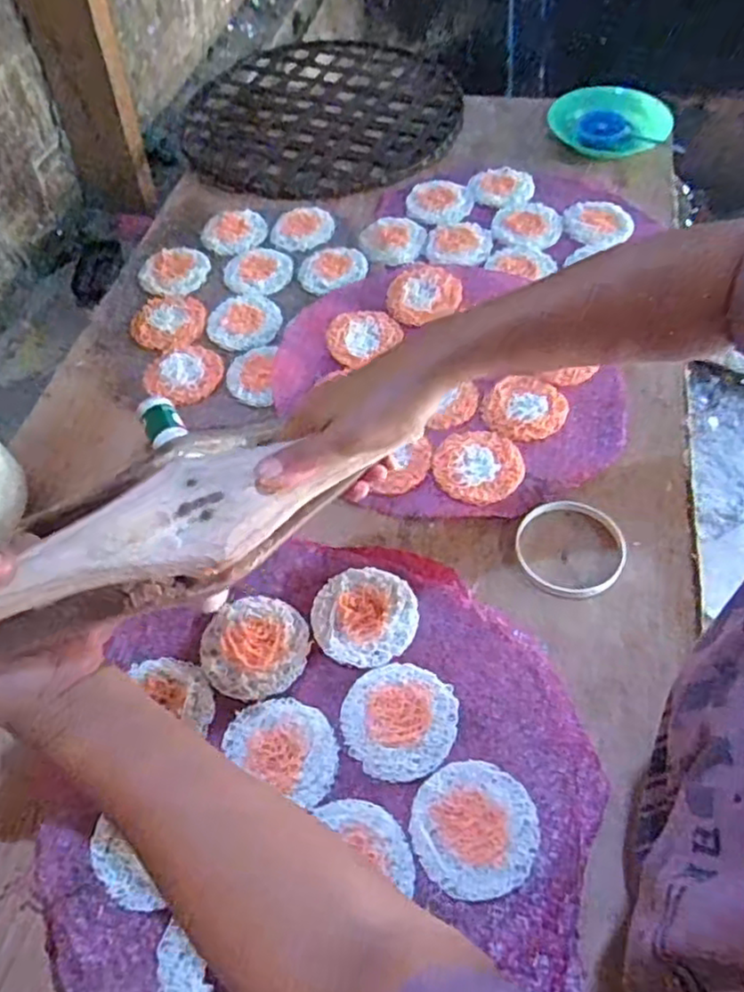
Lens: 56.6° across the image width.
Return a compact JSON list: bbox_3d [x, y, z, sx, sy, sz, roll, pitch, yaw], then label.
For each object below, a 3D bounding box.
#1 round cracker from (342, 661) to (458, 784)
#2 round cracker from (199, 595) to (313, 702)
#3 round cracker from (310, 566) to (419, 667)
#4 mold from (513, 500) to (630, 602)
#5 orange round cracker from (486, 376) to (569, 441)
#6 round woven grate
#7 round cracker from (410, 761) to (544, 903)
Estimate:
[{"bbox_3d":[0.020,0.157,0.493,0.082,0.004,0.078,-2,54,3],"label":"round cracker"},{"bbox_3d":[-0.091,0.114,0.527,0.082,0.009,0.077,-2,54,3],"label":"round cracker"},{"bbox_3d":[-0.006,0.093,0.541,0.081,0.007,0.078,-2,54,3],"label":"round cracker"},{"bbox_3d":[0.168,0.042,0.580,0.088,0.007,0.095,-2,54,3],"label":"mold"},{"bbox_3d":[0.150,-0.085,0.668,0.073,0.013,0.067,-2,54,3],"label":"orange round cracker"},{"bbox_3d":[-0.074,-0.568,1.010,0.393,0.016,0.416,-2,54,3],"label":"round woven grate"},{"bbox_3d":[0.067,0.216,0.452,0.079,0.006,0.079,-2,54,3],"label":"round cracker"}]

